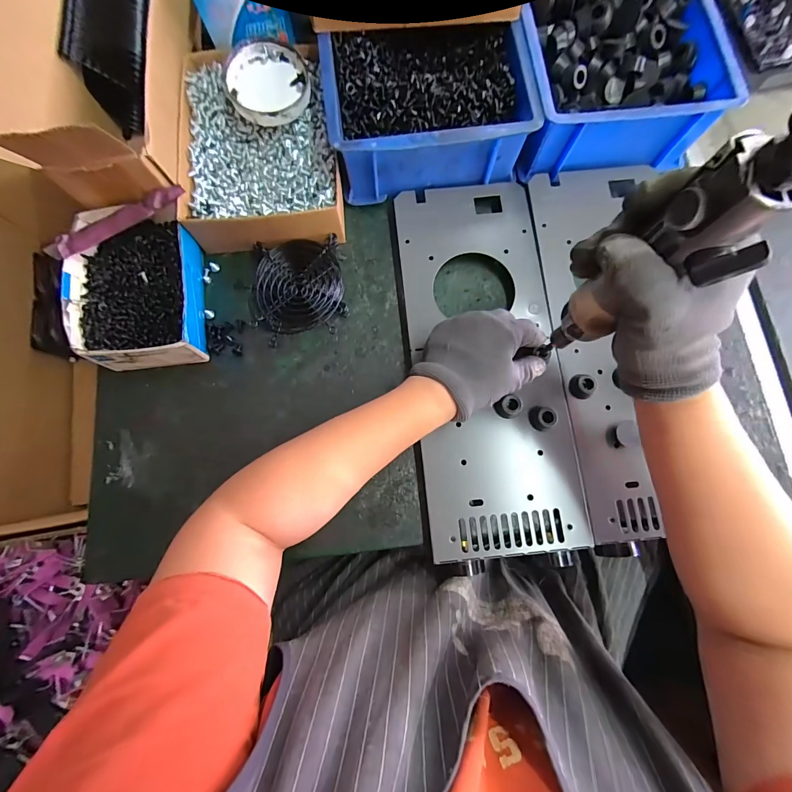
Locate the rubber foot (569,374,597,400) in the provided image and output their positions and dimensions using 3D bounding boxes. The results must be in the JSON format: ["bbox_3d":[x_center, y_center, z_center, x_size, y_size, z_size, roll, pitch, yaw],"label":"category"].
[{"bbox_3d":[0.186,-0.010,0.350,0.022,0.011,0.024,0,80,0],"label":"rubber foot"}]

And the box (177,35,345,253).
[{"bbox_3d":[-0.142,-0.271,0.391,0.162,0.062,0.223,-4,80,0],"label":"box"}]

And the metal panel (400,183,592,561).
[{"bbox_3d":[0.091,-0.044,0.359,0.150,0.014,0.384,-5,79,-1],"label":"metal panel"}]

